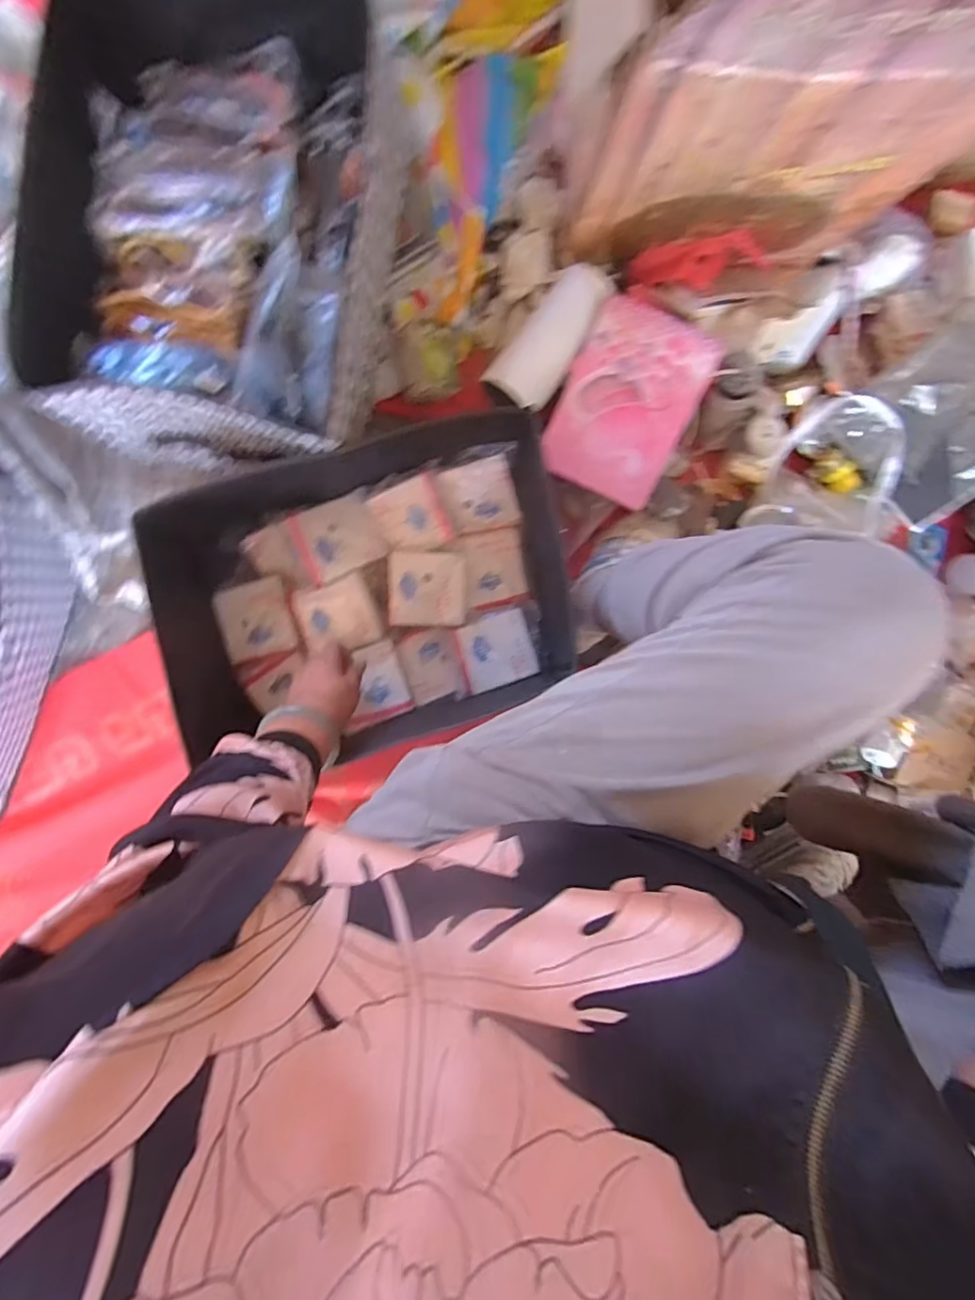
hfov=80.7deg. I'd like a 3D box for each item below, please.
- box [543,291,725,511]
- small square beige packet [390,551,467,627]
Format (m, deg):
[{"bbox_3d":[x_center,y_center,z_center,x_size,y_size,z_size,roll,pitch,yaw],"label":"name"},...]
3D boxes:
[{"bbox_3d":[0.166,-0.291,0.679,0.149,0.020,0.208,27,99,3],"label":"box"},{"bbox_3d":[-0.072,-0.073,0.687,0.091,0.014,0.087,1,92,-6],"label":"small square beige packet"}]

